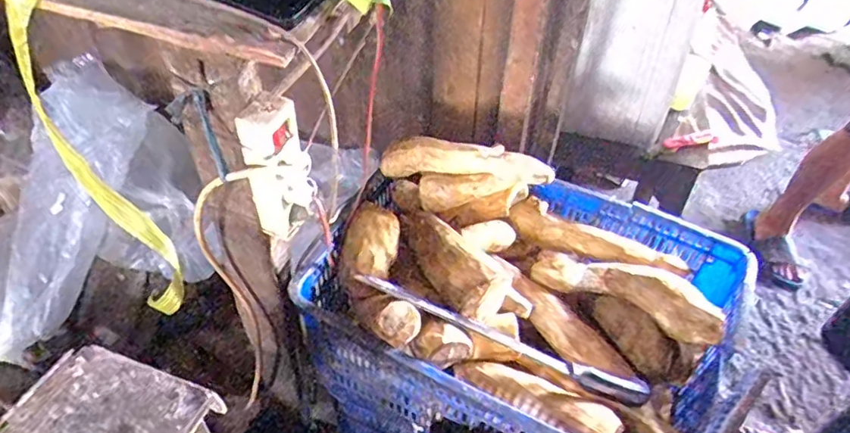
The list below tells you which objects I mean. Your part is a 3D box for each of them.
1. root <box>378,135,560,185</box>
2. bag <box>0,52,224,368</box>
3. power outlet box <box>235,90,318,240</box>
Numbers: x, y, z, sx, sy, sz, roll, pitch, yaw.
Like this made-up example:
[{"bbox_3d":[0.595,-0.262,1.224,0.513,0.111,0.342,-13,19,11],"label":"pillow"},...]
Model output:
[{"bbox_3d":[0.059,-0.088,0.900,0.283,0.065,0.048,8,43,26],"label":"root"},{"bbox_3d":[-0.934,0.004,1.298,0.696,0.446,0.515,-26,54,-27],"label":"bag"},{"bbox_3d":[-0.164,-0.049,0.648,0.068,0.184,0.034,-10,48,-15],"label":"power outlet box"}]

